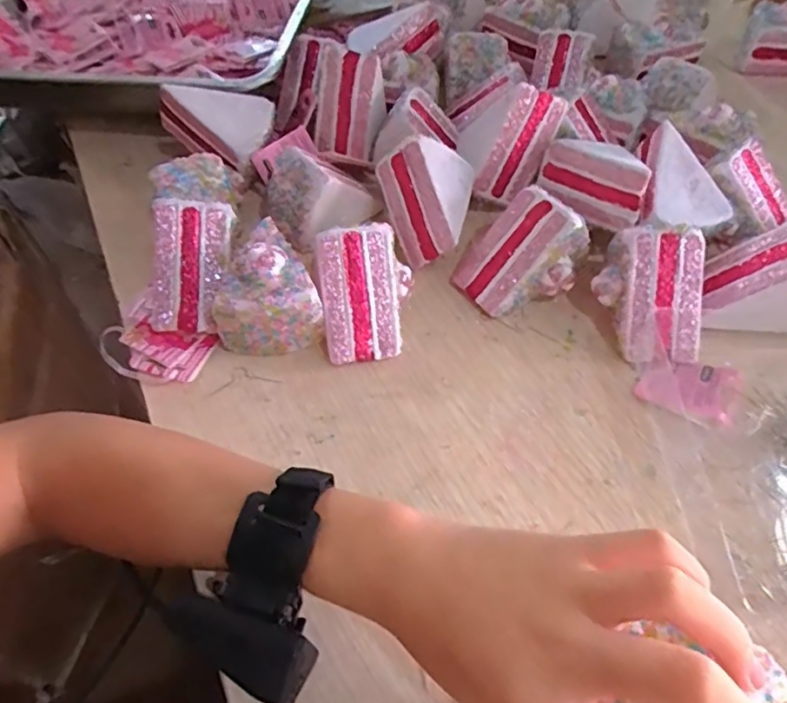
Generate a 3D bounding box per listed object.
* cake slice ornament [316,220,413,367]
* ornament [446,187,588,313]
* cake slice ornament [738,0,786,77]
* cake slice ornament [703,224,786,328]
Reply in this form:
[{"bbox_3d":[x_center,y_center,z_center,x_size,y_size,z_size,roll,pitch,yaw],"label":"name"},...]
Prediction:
[{"bbox_3d":[-0.016,-0.036,0.387,0.058,0.065,0.071,-6,52,-6],"label":"cake slice ornament"},{"bbox_3d":[0.090,-0.067,0.411,0.073,0.063,0.063,-26,57,-20],"label":"ornament"},{"bbox_3d":[0.414,-0.329,0.619,0.093,0.066,0.046,3,52,1],"label":"cake slice ornament"},{"bbox_3d":[0.244,-0.049,0.395,0.075,0.060,0.055,4,52,2],"label":"cake slice ornament"}]

